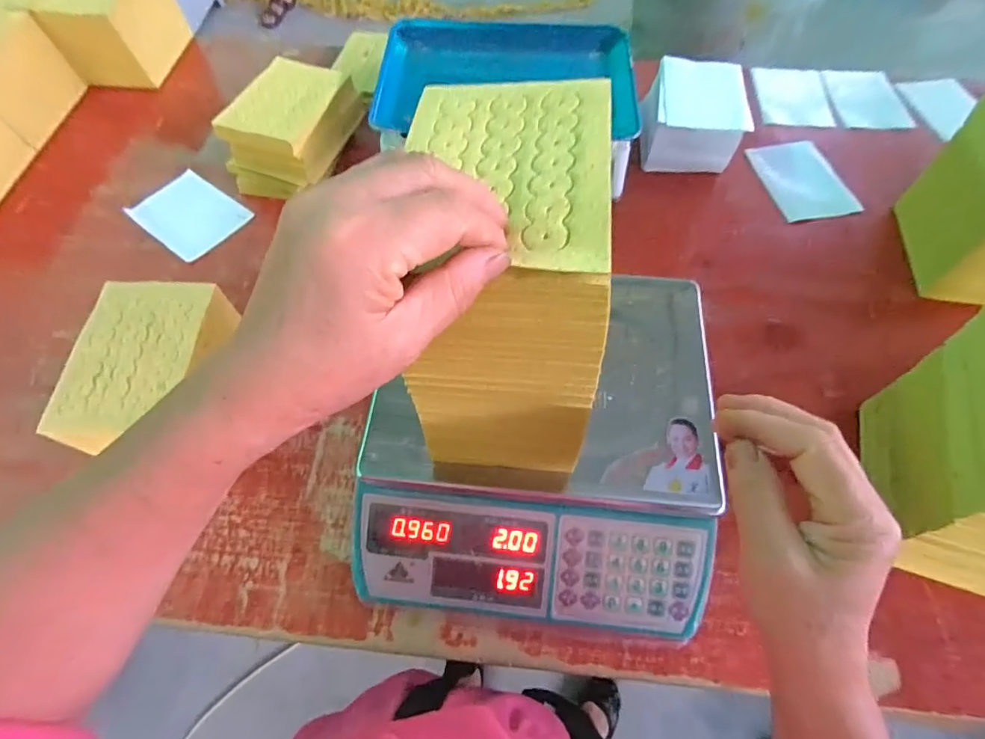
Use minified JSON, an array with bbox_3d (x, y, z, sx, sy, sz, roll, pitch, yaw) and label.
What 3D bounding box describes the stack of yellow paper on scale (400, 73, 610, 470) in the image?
[{"bbox_3d":[0.011,-0.058,0.325,0.116,0.184,0.181,2,63,2],"label":"stack of yellow paper on scale"}]

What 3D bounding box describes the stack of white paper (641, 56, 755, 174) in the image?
[{"bbox_3d":[0.287,-0.357,0.688,0.121,0.079,0.143,7,63,4],"label":"stack of white paper"}]

